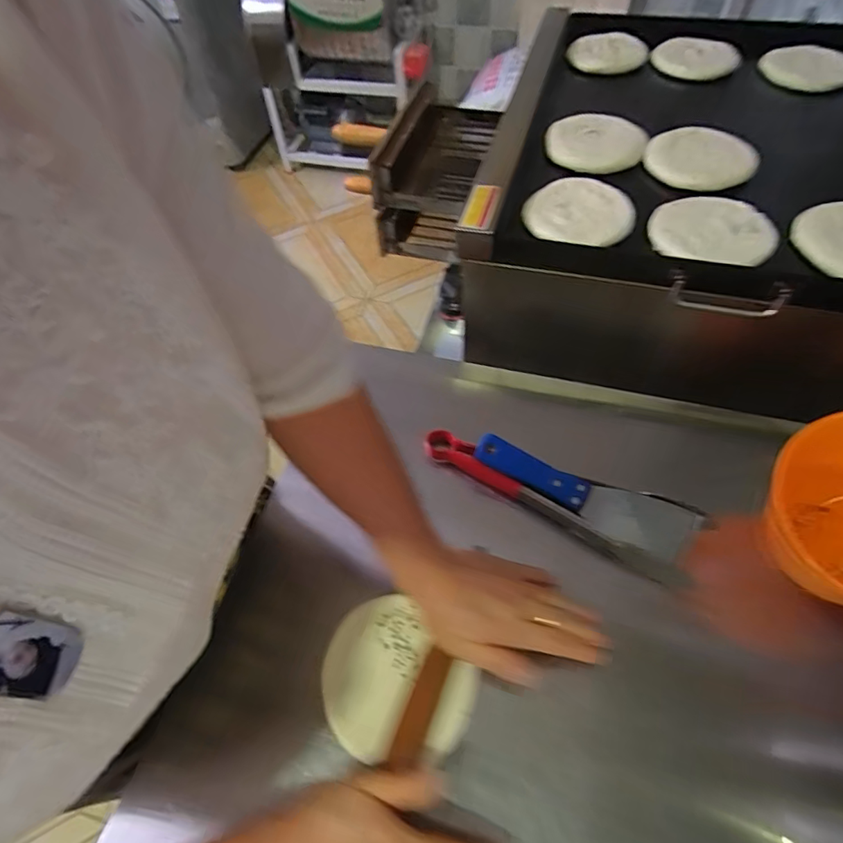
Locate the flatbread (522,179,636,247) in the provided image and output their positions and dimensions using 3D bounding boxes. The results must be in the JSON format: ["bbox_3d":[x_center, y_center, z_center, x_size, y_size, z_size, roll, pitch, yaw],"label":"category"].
[{"bbox_3d":[0.192,-0.258,0.603,0.124,0.010,0.124,16,59,13],"label":"flatbread"}]

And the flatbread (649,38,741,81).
[{"bbox_3d":[0.446,-0.598,0.818,0.127,0.029,0.127,13,58,11],"label":"flatbread"}]

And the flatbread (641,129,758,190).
[{"bbox_3d":[0.359,-0.341,0.644,0.129,0.014,0.129,-1,56,2],"label":"flatbread"}]

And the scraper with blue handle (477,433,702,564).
[{"bbox_3d":[0.158,0.072,0.496,0.219,0.029,0.050,22,60,16],"label":"scraper with blue handle"}]

